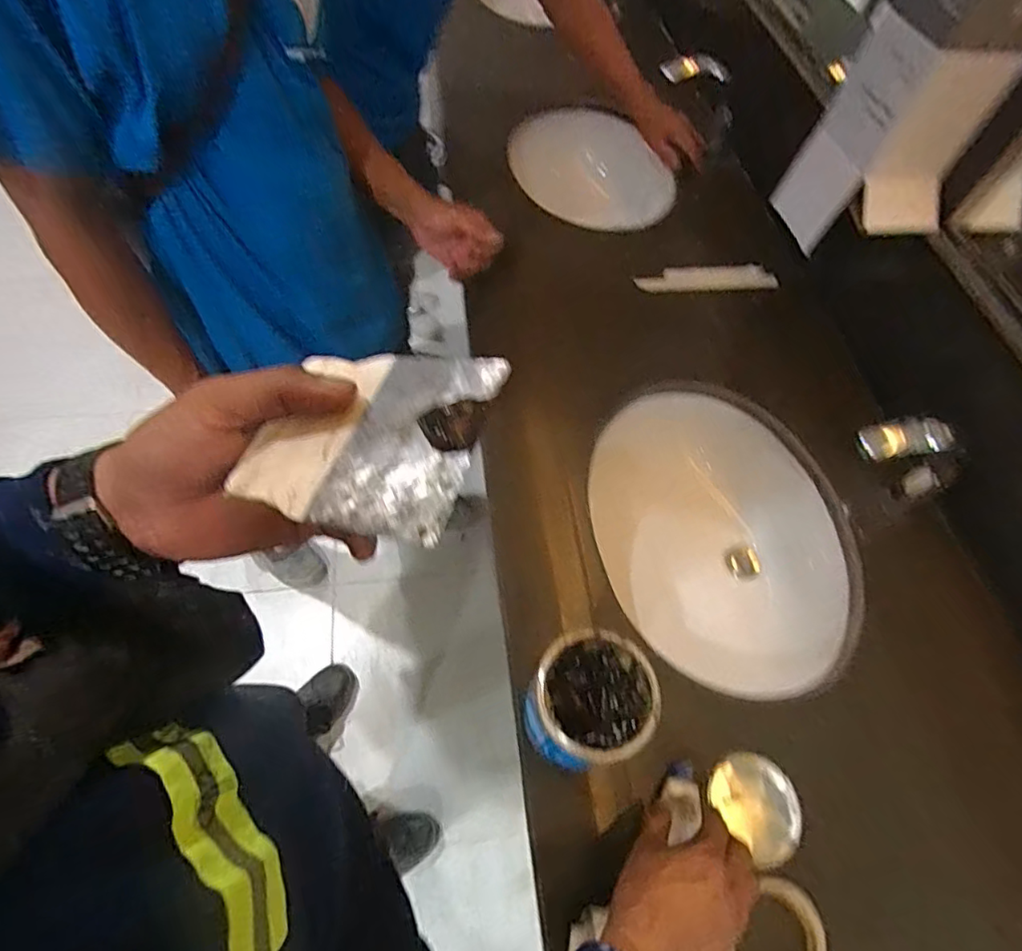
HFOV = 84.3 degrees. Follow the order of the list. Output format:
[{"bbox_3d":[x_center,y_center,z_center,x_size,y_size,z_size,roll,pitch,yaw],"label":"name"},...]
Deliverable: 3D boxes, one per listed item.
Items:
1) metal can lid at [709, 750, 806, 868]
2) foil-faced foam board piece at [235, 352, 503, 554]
[{"bbox_3d":[0.246,0.323,0.557,0.076,0.011,0.089,-34,59,-11],"label":"metal can lid"},{"bbox_3d":[-0.060,-0.020,0.238,0.100,0.011,0.085,10,62,22],"label":"foil-faced foam board piece"}]

